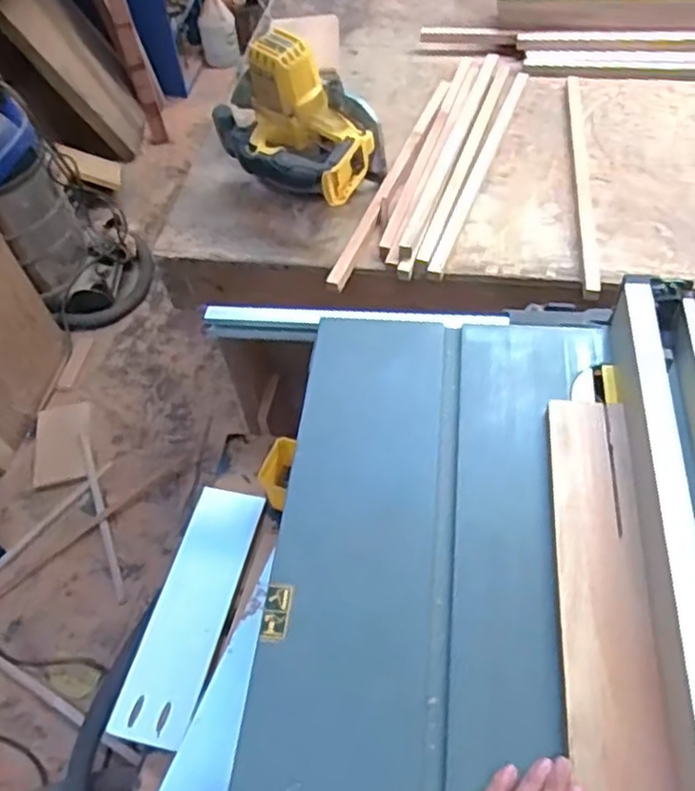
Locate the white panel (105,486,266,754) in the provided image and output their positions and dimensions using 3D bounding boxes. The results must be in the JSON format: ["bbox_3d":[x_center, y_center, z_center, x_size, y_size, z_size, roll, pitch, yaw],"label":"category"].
[{"bbox_3d":[-0.211,0.288,0.941,0.102,0.022,0.350,12,52,8],"label":"white panel"}]

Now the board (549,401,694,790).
[{"bbox_3d":[0.231,0.209,0.589,0.085,0.013,0.494,3,53,7],"label":"board"}]

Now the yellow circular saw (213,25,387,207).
[{"bbox_3d":[-0.061,-0.376,0.958,0.174,0.190,0.227,-37,59,-20],"label":"yellow circular saw"}]

